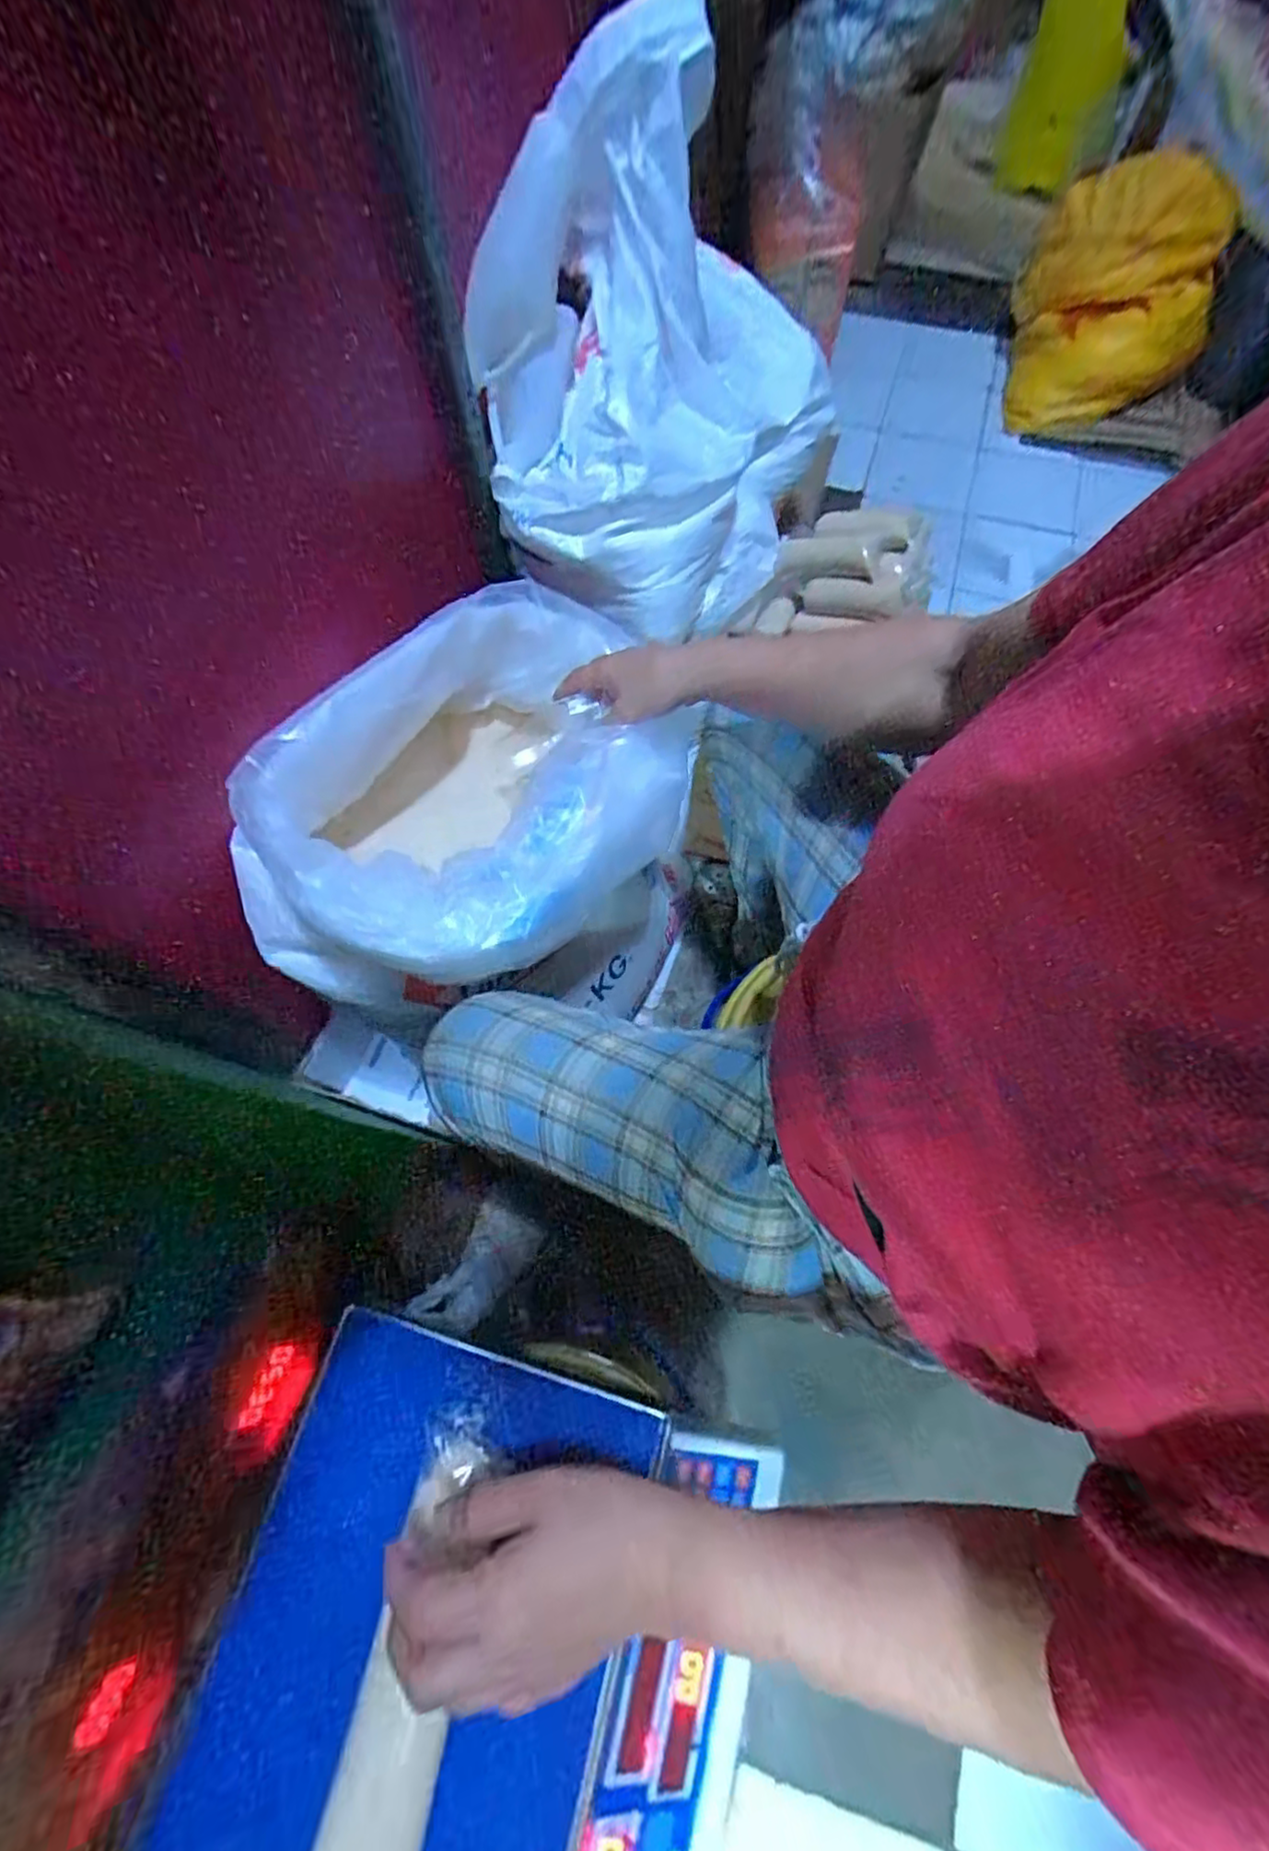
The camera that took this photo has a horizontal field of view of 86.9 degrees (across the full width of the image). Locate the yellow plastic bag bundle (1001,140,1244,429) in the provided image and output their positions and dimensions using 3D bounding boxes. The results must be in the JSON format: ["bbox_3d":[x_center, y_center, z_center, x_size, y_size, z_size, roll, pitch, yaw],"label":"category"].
[{"bbox_3d":[0.889,-1.232,1.295,0.328,0.248,0.392,-10,68,-3],"label":"yellow plastic bag bundle"}]

